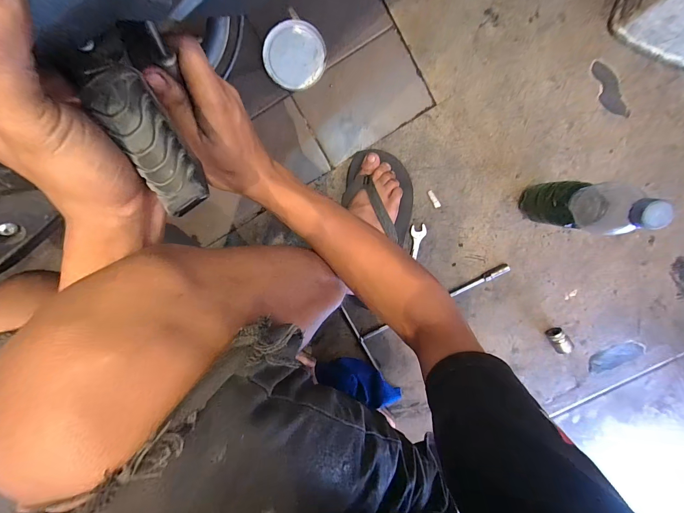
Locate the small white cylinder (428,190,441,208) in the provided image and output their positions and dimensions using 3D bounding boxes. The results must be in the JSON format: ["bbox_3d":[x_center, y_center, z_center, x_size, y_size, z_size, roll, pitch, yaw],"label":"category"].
[{"bbox_3d":[0.166,-0.103,0.561,0.011,0.006,0.034,-27,99,6],"label":"small white cylinder"}]

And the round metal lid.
[{"bbox_3d":[-0.078,-0.332,0.515,0.098,0.004,0.103,0,101,1],"label":"round metal lid"}]

